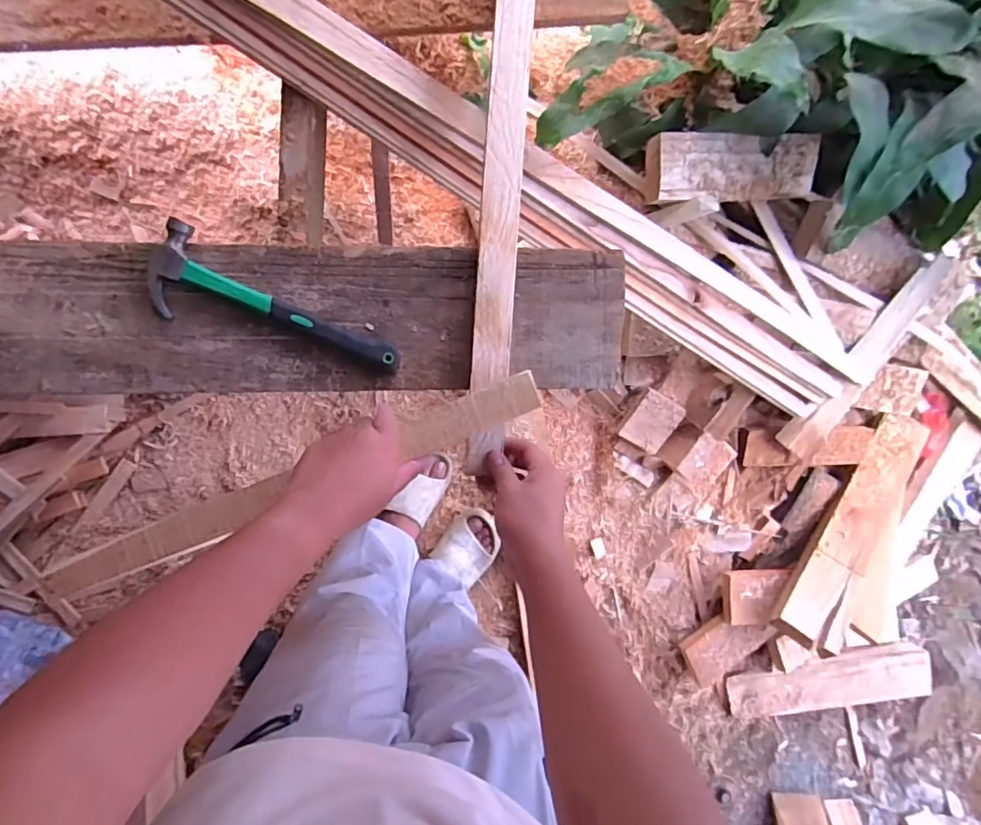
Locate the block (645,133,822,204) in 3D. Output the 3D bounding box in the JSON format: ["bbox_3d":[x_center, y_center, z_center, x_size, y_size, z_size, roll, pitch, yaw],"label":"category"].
[{"bbox_3d":[0.476,-0.473,1.057,0.354,0.063,0.115,-4,96,-4],"label":"block"}]

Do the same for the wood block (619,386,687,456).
[{"bbox_3d":[0.355,0.023,1.201,0.103,0.016,0.123,30,113,-2],"label":"wood block"}]

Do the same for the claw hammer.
[{"bbox_3d":[-0.221,-0.088,0.554,0.252,0.033,0.086,31,93,-7],"label":"claw hammer"}]

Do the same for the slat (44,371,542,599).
[{"bbox_3d":[-0.215,0.082,0.576,0.575,0.021,0.044,-21,97,4],"label":"slat"}]

